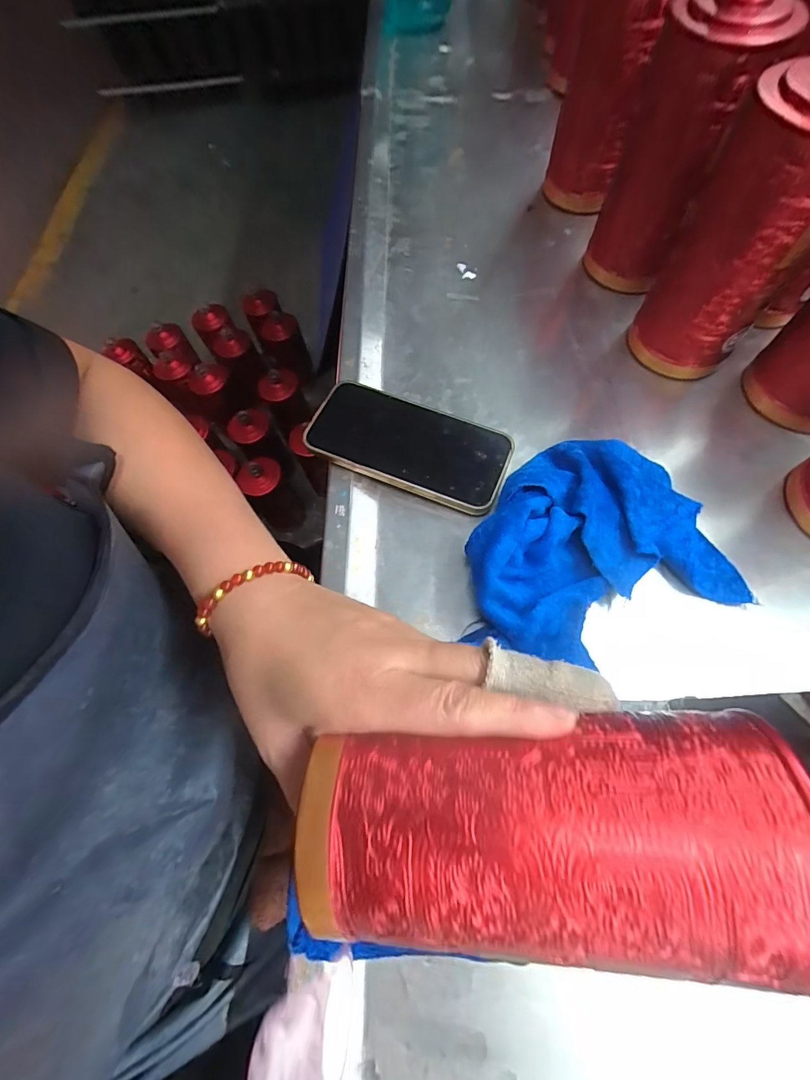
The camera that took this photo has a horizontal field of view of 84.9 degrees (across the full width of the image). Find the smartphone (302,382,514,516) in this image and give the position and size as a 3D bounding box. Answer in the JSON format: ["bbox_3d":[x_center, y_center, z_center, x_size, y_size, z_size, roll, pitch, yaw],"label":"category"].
[{"bbox_3d":[0.004,-0.079,0.357,0.156,0.019,0.080,20,66,11],"label":"smartphone"}]

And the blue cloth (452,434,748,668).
[{"bbox_3d":[0.123,0.001,0.304,0.177,0.051,0.153,-25,67,-5],"label":"blue cloth"}]

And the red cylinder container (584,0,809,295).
[{"bbox_3d":[0.225,-0.323,0.365,0.089,0.188,0.082,22,70,13],"label":"red cylinder container"}]

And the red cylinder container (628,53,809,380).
[{"bbox_3d":[0.244,-0.216,0.318,0.086,0.189,0.080,22,70,13],"label":"red cylinder container"}]

